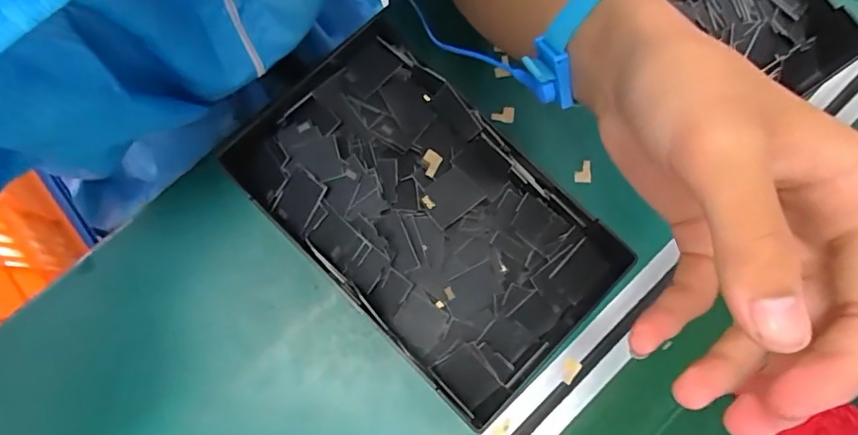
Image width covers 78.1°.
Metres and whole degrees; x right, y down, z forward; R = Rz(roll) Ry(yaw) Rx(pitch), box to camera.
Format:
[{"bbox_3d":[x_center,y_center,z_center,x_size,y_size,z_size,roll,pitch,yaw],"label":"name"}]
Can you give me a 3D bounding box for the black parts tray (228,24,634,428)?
[{"bbox_3d":[-0.002,-0.001,0.389,0.161,0.046,0.266,-44,86,-8],"label":"black parts tray"}]

